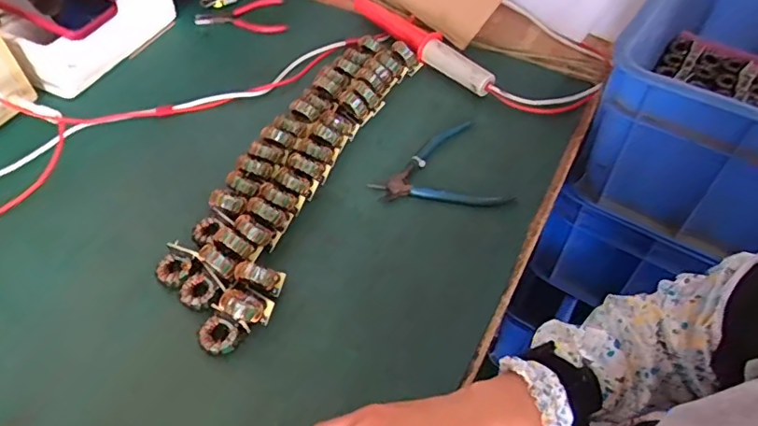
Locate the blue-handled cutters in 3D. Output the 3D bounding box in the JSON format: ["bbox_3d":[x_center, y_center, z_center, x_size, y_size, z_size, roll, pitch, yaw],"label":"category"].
[{"bbox_3d":[0.068,-0.058,0.600,0.144,0.010,0.119,1,52,-1],"label":"blue-handled cutters"}]

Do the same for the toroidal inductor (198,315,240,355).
[{"bbox_3d":[-0.136,0.106,0.462,0.031,0.017,0.031,1,52,-1],"label":"toroidal inductor"}]

